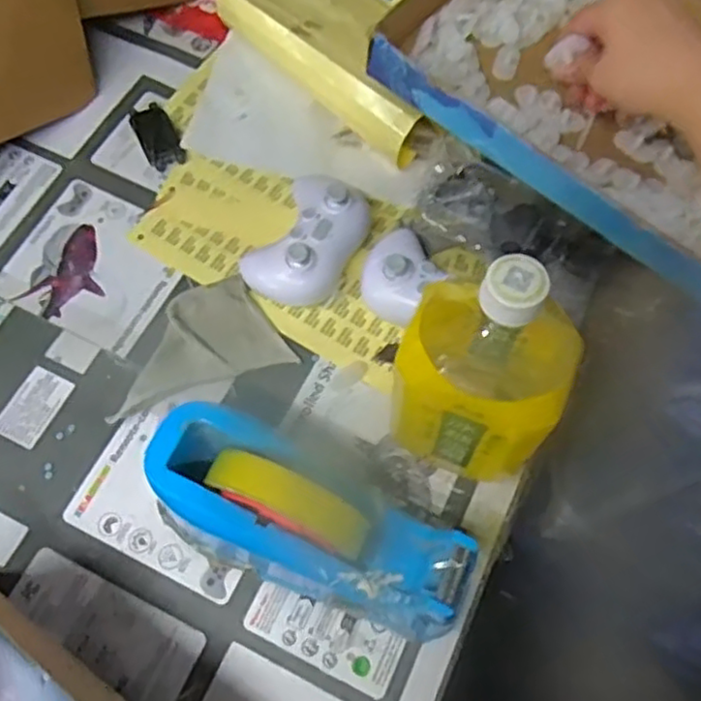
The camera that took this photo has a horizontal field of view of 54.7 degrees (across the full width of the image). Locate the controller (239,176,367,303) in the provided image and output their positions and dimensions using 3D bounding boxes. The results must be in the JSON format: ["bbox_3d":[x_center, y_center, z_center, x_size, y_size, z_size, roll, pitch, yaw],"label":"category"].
[{"bbox_3d":[-0.033,-0.088,0.524,0.075,0.049,0.107,22,68,10],"label":"controller"}]

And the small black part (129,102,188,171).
[{"bbox_3d":[-0.168,-0.187,0.586,0.032,0.009,0.072,-26,68,-10],"label":"small black part"}]

